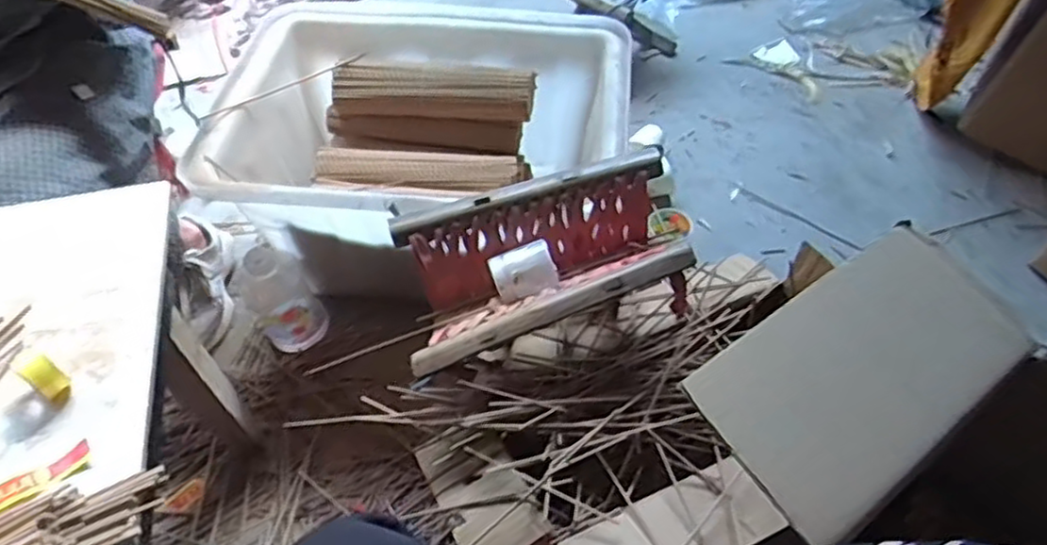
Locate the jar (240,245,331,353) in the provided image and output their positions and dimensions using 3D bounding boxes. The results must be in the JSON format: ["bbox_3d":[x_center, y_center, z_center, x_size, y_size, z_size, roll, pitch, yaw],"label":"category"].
[{"bbox_3d":[-0.360,0.029,1.061,0.099,0.181,0.095,0,51,0],"label":"jar"}]

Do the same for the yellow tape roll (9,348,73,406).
[{"bbox_3d":[-0.381,0.080,0.561,0.035,0.042,0.022,28,56,21],"label":"yellow tape roll"}]

